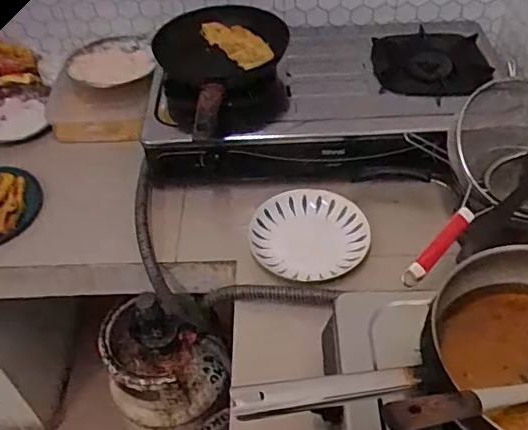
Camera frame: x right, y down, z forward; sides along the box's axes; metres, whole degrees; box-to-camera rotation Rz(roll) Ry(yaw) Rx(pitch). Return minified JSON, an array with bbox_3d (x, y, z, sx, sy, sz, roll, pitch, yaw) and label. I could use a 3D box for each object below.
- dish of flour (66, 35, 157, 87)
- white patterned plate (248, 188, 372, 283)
[{"bbox_3d":[-0.348,-0.350,1.306,0.193,0.043,0.208,-4,42,3],"label":"dish of flour"},{"bbox_3d":[0.082,0.032,0.998,0.195,0.038,0.193,-2,46,2],"label":"white patterned plate"}]

